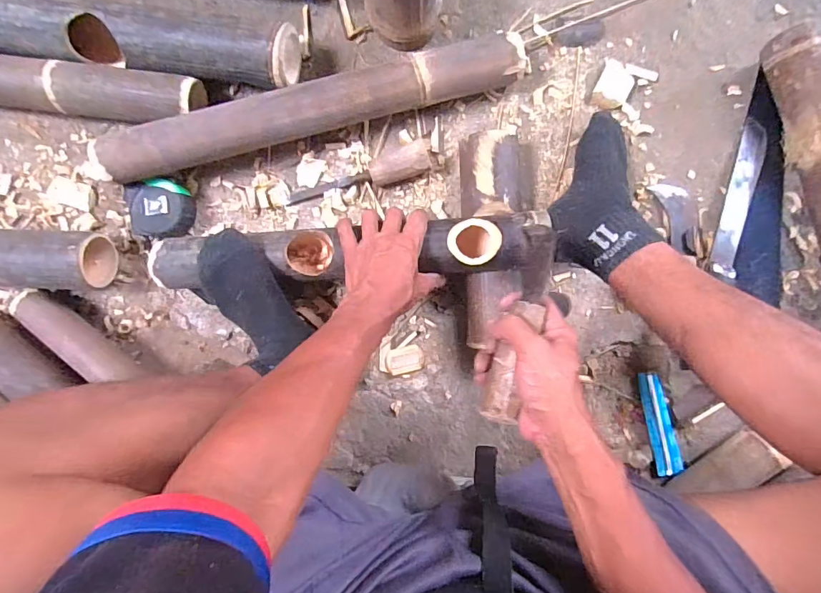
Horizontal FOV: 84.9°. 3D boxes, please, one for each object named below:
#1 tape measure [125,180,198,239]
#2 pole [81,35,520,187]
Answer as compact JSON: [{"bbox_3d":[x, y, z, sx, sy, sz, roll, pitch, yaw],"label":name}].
[{"bbox_3d":[-0.331,-0.116,0.598,0.075,0.044,0.073,0,90,0],"label":"tape measure"},{"bbox_3d":[-0.116,-0.238,0.560,0.534,0.049,0.058,-16,90,0],"label":"pole"}]

